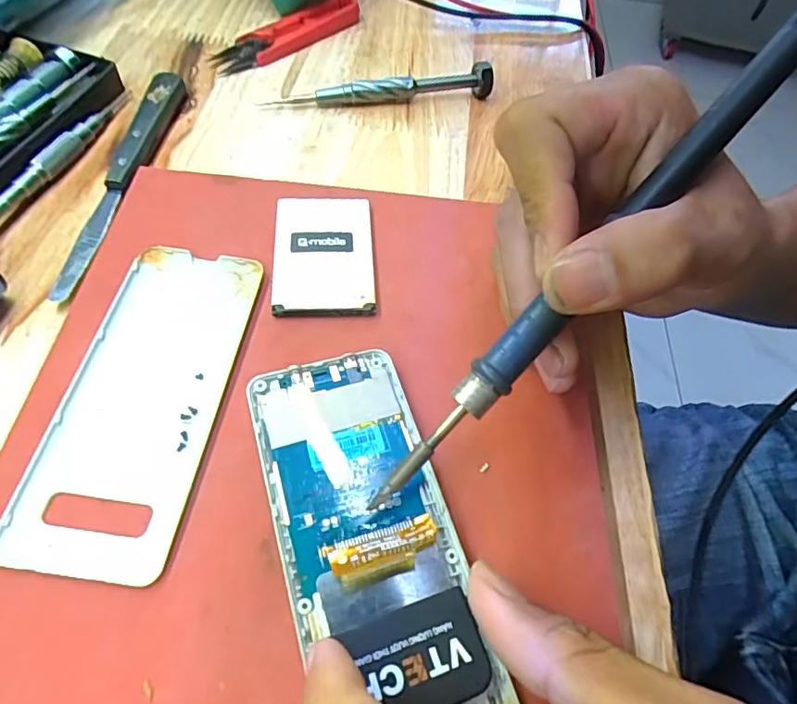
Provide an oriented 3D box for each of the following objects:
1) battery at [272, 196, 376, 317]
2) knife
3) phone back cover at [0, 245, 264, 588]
[{"bbox_3d":[-0.031,-0.041,0.220,0.040,0.006,0.061,-3,58,-5],"label":"battery"},{"bbox_3d":[-0.125,-0.081,0.241,0.017,0.010,0.140,6,58,0],"label":"knife"},{"bbox_3d":[-0.086,0.013,0.183,0.048,0.004,0.120,8,58,1],"label":"phone back cover"}]

